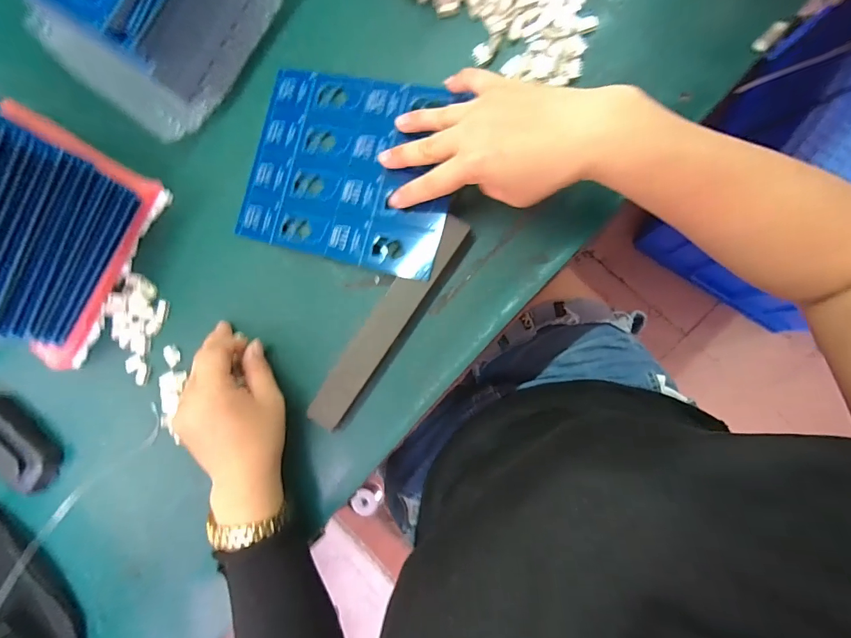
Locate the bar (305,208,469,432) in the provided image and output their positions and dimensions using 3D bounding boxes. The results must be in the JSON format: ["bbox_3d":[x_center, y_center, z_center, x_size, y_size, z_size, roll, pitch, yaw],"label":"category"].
[{"bbox_3d":[-0.032,0.002,0.343,0.028,0.016,0.203,35,94,9],"label":"bar"}]

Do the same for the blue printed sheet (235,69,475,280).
[{"bbox_3d":[-0.066,-0.131,0.355,0.188,0.005,0.159,15,90,14],"label":"blue printed sheet"}]

